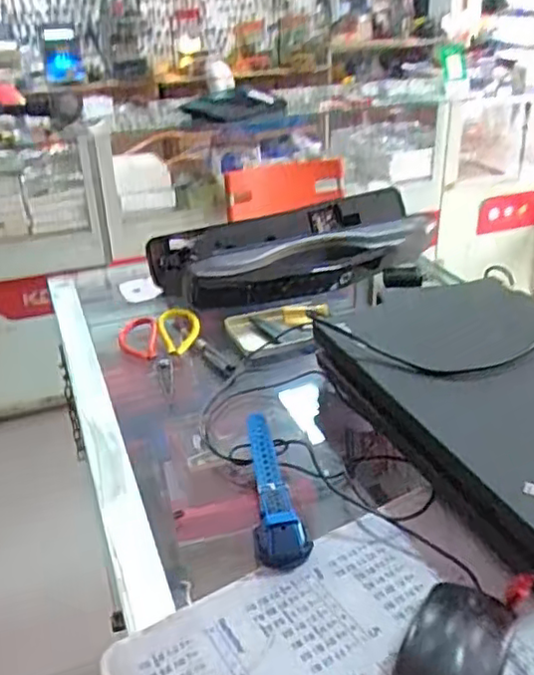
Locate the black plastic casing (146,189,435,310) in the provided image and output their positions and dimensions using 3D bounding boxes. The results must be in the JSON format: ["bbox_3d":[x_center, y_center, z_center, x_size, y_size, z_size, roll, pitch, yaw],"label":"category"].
[{"bbox_3d":[0.045,-0.122,0.927,0.398,0.070,0.142,-13,30,-19],"label":"black plastic casing"}]

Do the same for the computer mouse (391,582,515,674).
[{"bbox_3d":[0.110,0.192,0.391,0.055,0.031,0.106,14,32,27],"label":"computer mouse"}]

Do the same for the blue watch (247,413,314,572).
[{"bbox_3d":[0.006,0.120,0.527,0.039,0.034,0.143,-4,29,-3],"label":"blue watch"}]

